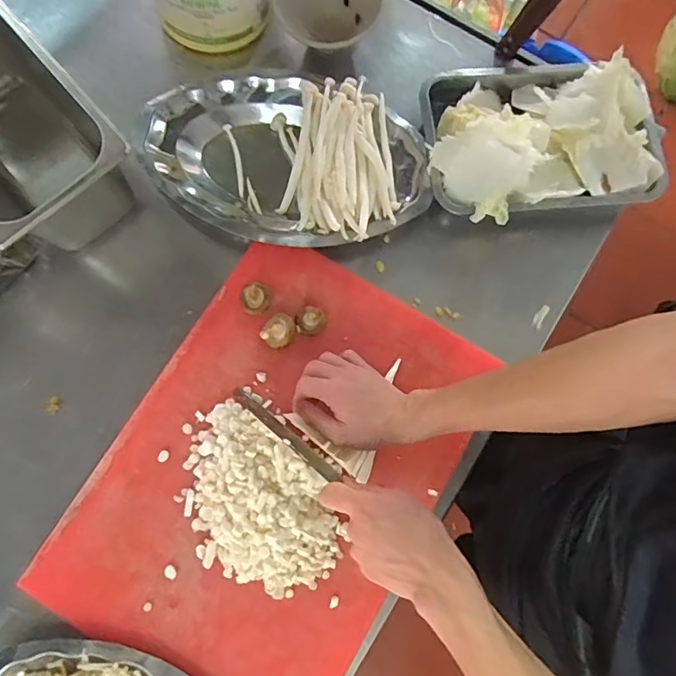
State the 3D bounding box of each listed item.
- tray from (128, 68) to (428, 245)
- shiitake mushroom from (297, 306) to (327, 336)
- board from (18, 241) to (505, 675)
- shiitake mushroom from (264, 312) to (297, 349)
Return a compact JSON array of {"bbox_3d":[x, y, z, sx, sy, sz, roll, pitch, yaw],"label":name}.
[{"bbox_3d":[-0.070,-0.230,0.664,0.376,0.071,0.233,5,78,-1],"label":"tray"},{"bbox_3d":[-0.032,-0.021,0.611,0.033,0.017,0.034,-4,78,-3],"label":"shiitake mushroom"},{"bbox_3d":[-0.067,0.150,0.574,0.350,0.029,0.485,30,79,6],"label":"board"},{"bbox_3d":[-0.068,-0.009,0.596,0.035,0.018,0.040,35,79,5],"label":"shiitake mushroom"}]

